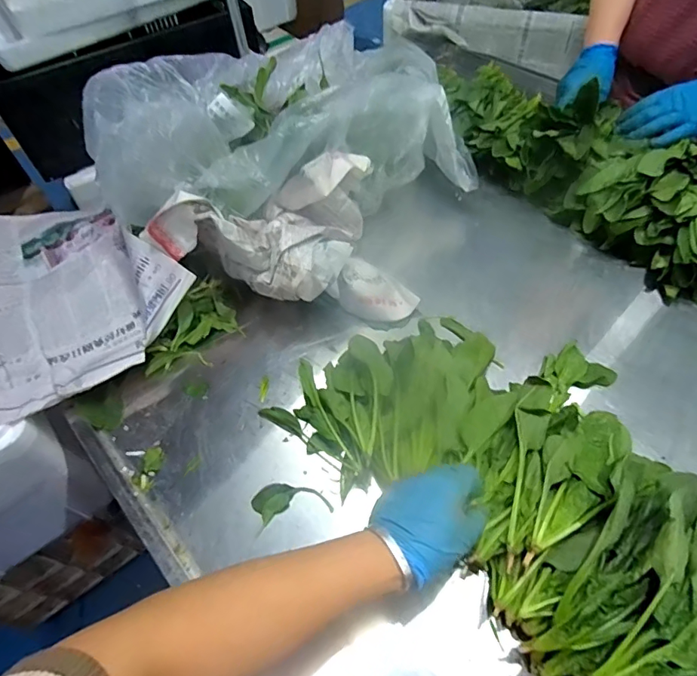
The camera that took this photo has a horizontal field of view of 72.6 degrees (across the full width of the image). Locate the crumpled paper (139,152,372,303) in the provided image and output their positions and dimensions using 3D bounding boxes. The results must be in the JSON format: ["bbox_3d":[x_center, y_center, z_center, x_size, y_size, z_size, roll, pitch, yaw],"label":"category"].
[{"bbox_3d":[-0.111,-0.175,0.659,0.246,0.103,0.211,15,59,14],"label":"crumpled paper"}]

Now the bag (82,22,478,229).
[{"bbox_3d":[-0.123,-0.359,0.752,0.516,0.179,0.395,-20,55,-10],"label":"bag"}]

